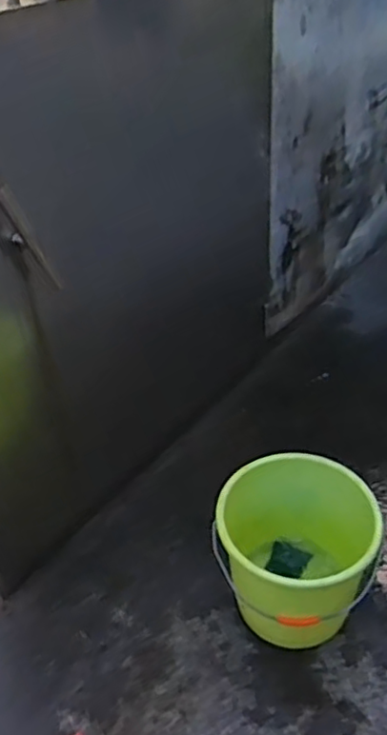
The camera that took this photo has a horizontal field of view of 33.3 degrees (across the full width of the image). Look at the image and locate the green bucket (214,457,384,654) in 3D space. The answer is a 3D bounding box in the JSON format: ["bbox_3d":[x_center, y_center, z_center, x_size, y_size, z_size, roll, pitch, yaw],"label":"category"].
[{"bbox_3d":[0.247,0.392,1.450,0.310,0.350,0.384,18,43,24],"label":"green bucket"}]

